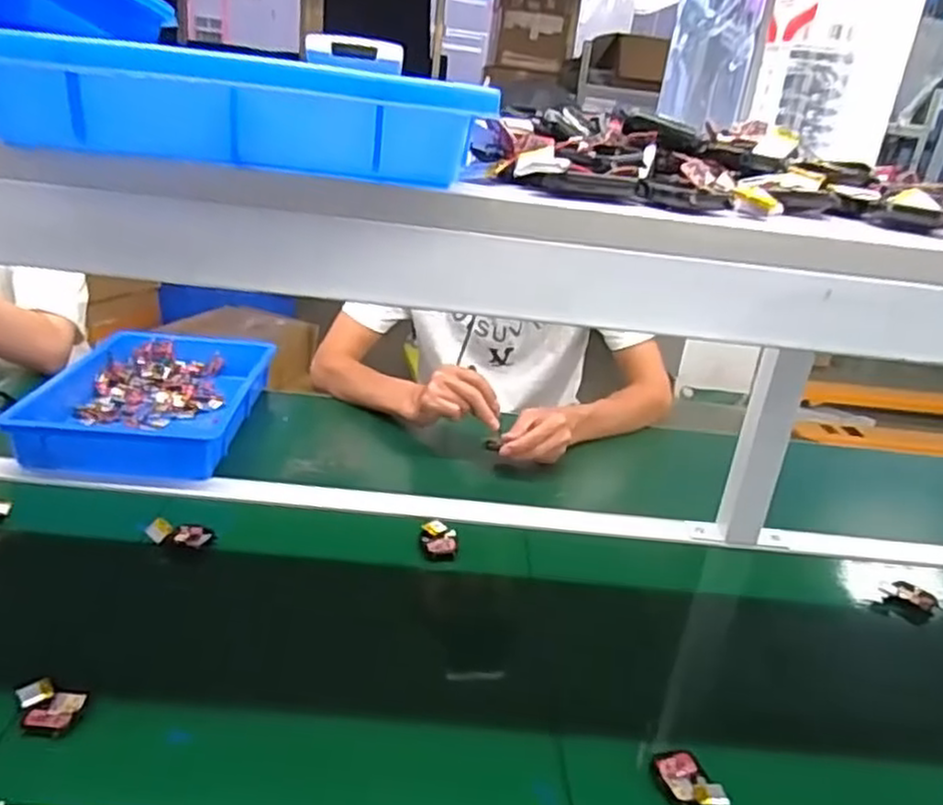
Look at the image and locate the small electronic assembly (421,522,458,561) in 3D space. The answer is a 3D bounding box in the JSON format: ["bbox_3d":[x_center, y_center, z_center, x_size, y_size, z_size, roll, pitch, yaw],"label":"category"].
[{"bbox_3d":[-0.035,0.151,0.804,0.040,0.022,0.046,6,23,-3],"label":"small electronic assembly"}]

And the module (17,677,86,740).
[{"bbox_3d":[-0.316,0.226,0.548,0.047,0.016,0.038,8,23,4],"label":"module"}]

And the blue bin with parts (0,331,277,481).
[{"bbox_3d":[-0.415,-0.008,0.974,0.241,0.056,0.354,5,23,-4],"label":"blue bin with parts"}]

